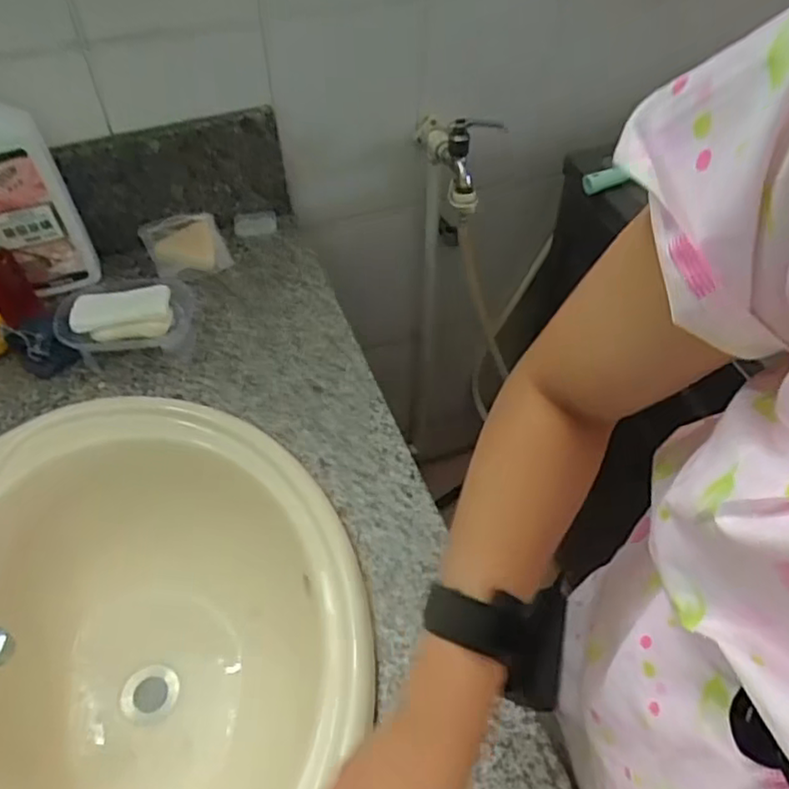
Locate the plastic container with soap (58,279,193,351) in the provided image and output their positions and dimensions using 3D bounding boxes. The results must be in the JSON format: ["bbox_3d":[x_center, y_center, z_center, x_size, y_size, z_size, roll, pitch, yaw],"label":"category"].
[{"bbox_3d":[-0.308,-0.083,0.777,0.148,0.055,0.093,-7,49,-8],"label":"plastic container with soap"}]

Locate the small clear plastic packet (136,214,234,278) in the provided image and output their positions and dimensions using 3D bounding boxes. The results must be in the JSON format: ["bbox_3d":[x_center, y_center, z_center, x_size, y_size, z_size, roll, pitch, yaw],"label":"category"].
[{"bbox_3d":[-0.277,-0.195,0.899,0.095,0.020,0.097,-22,77,-18],"label":"small clear plastic packet"}]

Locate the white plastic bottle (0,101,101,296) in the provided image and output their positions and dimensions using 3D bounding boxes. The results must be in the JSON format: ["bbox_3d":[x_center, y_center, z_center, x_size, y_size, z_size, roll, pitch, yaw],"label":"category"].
[{"bbox_3d":[-0.432,-0.240,0.758,0.106,0.273,0.071,-32,59,-25],"label":"white plastic bottle"}]

